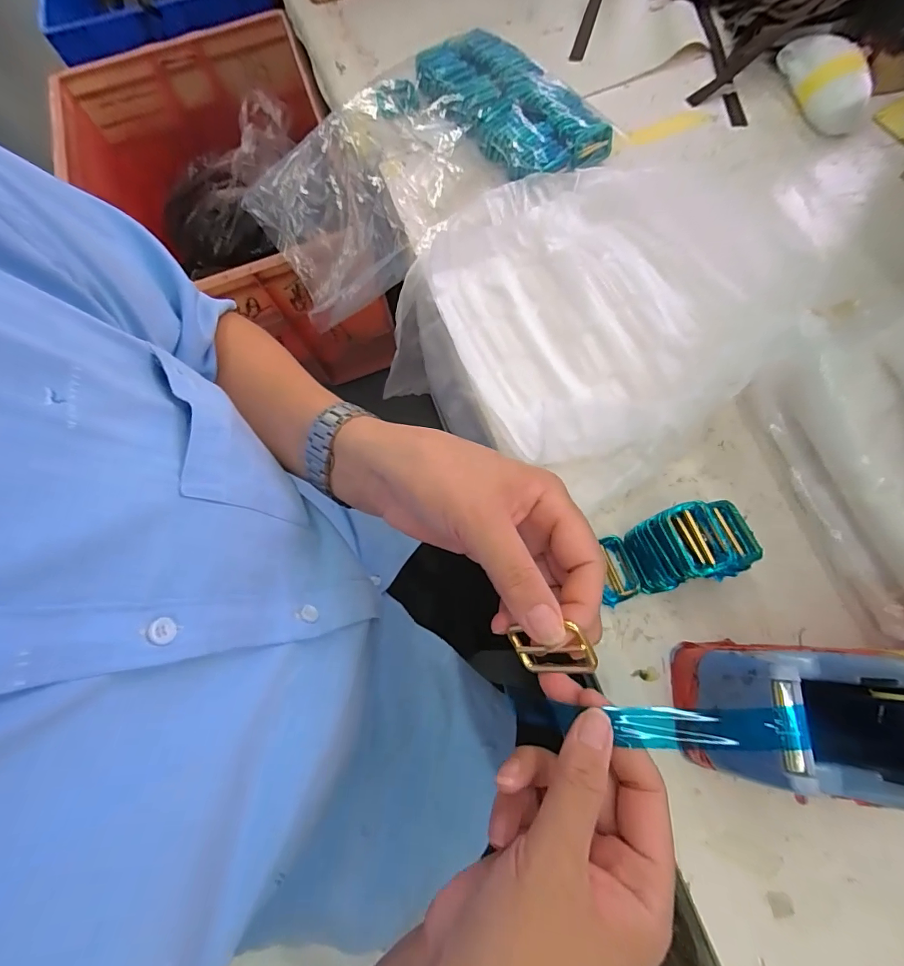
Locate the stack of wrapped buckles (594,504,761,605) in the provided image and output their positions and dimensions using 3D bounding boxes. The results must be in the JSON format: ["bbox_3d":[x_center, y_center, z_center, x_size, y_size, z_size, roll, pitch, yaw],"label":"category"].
[{"bbox_3d":[0.151,0.044,0.296,0.094,0.053,0.050,-13,70,0],"label":"stack of wrapped buckles"}]

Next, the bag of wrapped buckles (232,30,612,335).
[{"bbox_3d":[-0.040,-0.338,0.475,0.349,0.064,0.225,-31,77,6],"label":"bag of wrapped buckles"}]

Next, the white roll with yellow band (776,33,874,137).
[{"bbox_3d":[0.380,-0.411,0.449,0.052,0.039,0.115,-6,70,3],"label":"white roll with yellow band"}]

